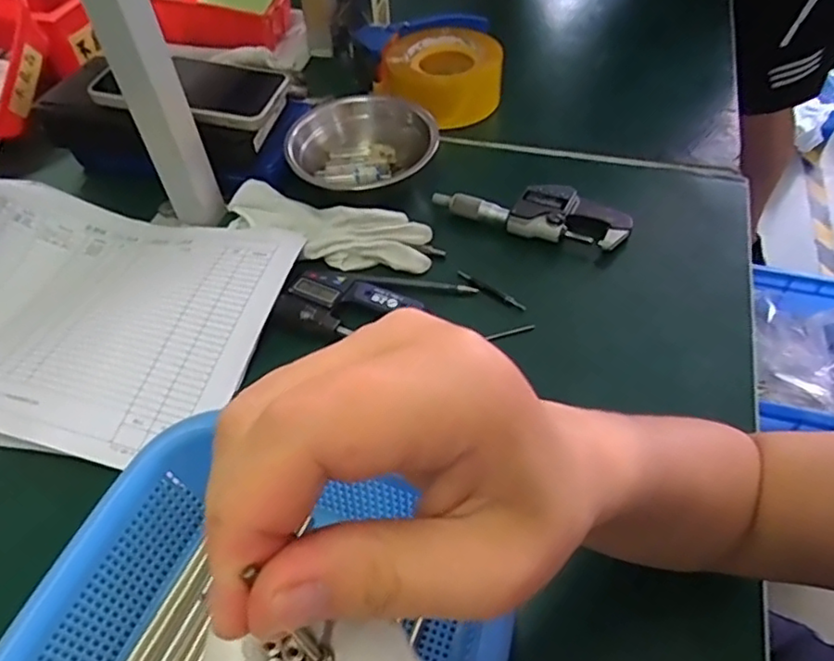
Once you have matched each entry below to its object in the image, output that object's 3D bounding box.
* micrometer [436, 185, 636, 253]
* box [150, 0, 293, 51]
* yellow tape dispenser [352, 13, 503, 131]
[{"bbox_3d":[0.097,-0.099,0.532,0.160,0.024,0.048,13,53,13],"label":"micrometer"},{"bbox_3d":[-0.219,-0.366,0.724,0.144,0.059,0.103,6,52,8],"label":"box"},{"bbox_3d":[0.011,-0.268,0.649,0.151,0.063,0.097,8,52,9],"label":"yellow tape dispenser"}]

